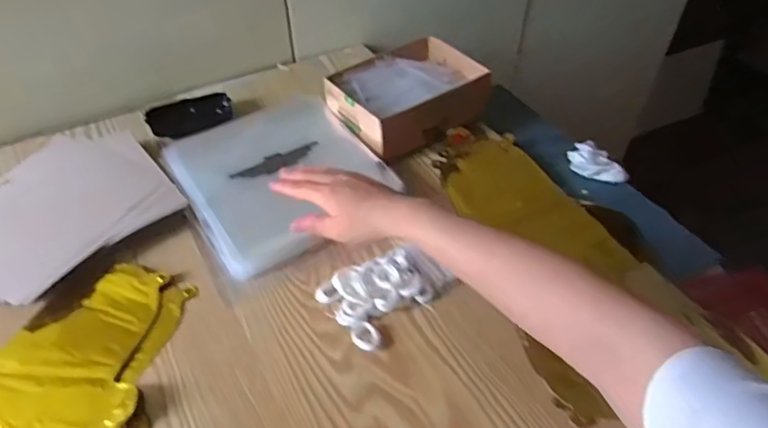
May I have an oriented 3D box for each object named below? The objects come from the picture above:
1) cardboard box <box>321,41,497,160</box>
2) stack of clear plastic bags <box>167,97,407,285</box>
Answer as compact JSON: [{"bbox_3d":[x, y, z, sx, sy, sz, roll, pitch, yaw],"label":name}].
[{"bbox_3d":[0.033,-0.155,0.717,0.192,0.056,0.140,-29,53,-26],"label":"cardboard box"},{"bbox_3d":[-0.131,-0.053,0.659,0.215,0.029,0.244,-26,52,-24],"label":"stack of clear plastic bags"}]

